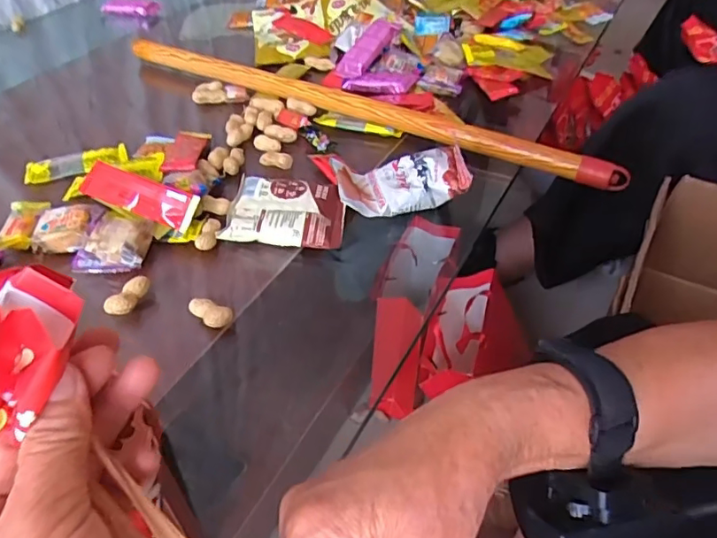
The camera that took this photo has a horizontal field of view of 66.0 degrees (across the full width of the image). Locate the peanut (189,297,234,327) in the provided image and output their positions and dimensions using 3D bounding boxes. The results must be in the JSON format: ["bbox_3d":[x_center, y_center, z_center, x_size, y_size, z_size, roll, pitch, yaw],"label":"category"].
[{"bbox_3d":[-0.111,0.032,0.407,0.034,0.013,0.014,16,46,17],"label":"peanut"}]

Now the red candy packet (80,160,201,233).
[{"bbox_3d":[-0.187,-0.063,0.474,0.103,0.033,0.008,20,4,9],"label":"red candy packet"}]

